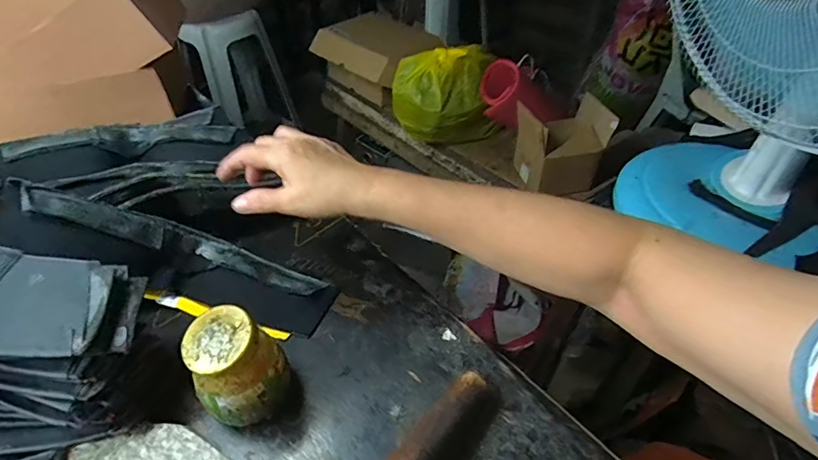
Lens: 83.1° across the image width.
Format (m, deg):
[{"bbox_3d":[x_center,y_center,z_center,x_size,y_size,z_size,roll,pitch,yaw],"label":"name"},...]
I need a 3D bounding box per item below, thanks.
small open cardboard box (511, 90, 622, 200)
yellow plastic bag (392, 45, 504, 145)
[{"bbox_3d":[0.323,-0.173,0.969,0.159,0.157,0.149,-9,45,-7],"label":"small open cardboard box"},{"bbox_3d":[0.085,-0.300,1.056,0.243,0.189,0.164,0,44,1],"label":"yellow plastic bag"}]

